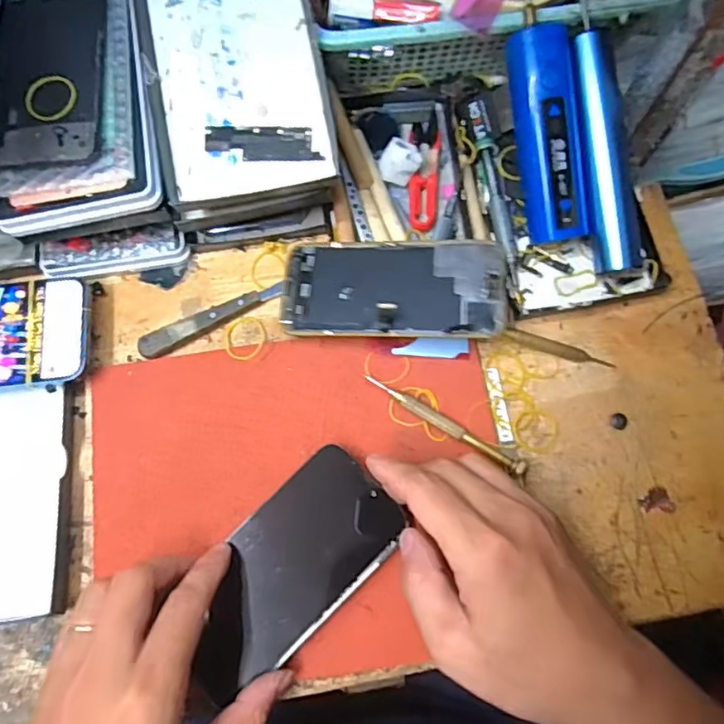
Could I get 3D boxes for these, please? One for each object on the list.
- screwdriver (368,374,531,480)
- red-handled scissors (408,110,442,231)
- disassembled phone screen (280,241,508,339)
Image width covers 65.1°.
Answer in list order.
[{"bbox_3d":[0.052,0.039,0.357,0.111,0.013,0.009,32,77,10],"label":"screwdriver"},{"bbox_3d":[0.046,-0.138,0.409,0.022,0.007,0.095,4,74,2],"label":"red-handled scissors"},{"bbox_3d":[0.019,-0.048,0.365,0.142,0.007,0.067,3,72,10],"label":"disassembled phone screen"}]

